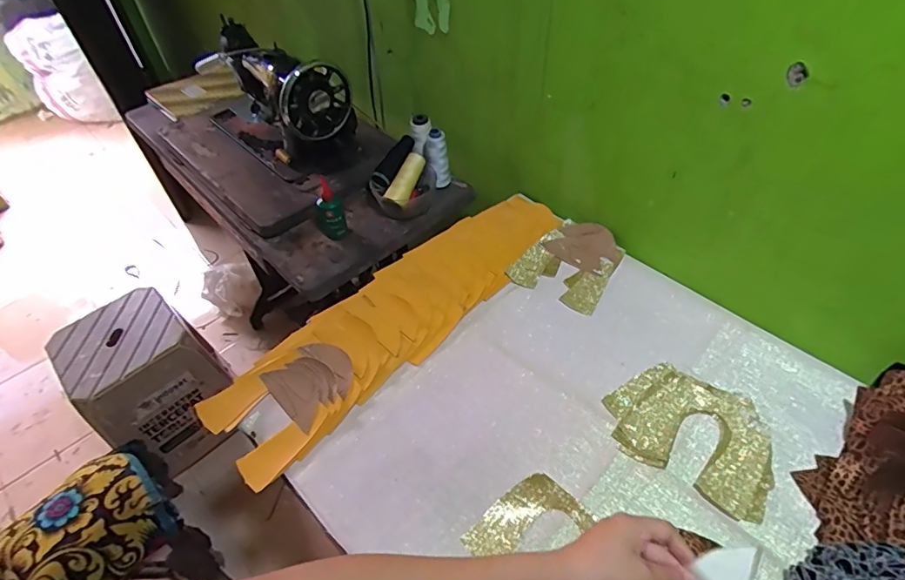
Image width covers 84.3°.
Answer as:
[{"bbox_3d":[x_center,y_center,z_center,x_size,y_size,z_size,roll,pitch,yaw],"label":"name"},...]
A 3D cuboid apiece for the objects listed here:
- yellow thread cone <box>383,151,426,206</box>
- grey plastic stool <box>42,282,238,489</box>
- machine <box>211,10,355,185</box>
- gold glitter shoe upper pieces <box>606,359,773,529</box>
[{"bbox_3d":[-0.082,-0.202,0.908,0.034,0.037,0.108,17,68,22],"label":"yellow thread cone"},{"bbox_3d":[-0.773,0.246,1.336,0.299,0.394,0.305,-37,56,-26],"label":"grey plastic stool"},{"bbox_3d":[-0.381,-0.394,1.022,0.412,0.201,0.163,32,57,28],"label":"machine"},{"bbox_3d":[0.292,0.168,0.613,0.188,0.006,0.143,26,55,27],"label":"gold glitter shoe upper pieces"}]

